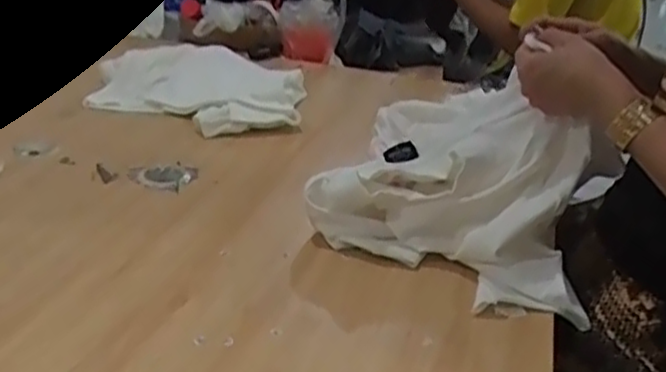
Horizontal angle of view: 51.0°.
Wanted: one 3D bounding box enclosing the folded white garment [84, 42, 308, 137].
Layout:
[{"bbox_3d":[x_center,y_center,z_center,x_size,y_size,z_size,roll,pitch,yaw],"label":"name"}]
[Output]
[{"bbox_3d":[-0.219,-0.180,1.186,0.342,0.049,0.351,7,26,2],"label":"folded white garment"}]

